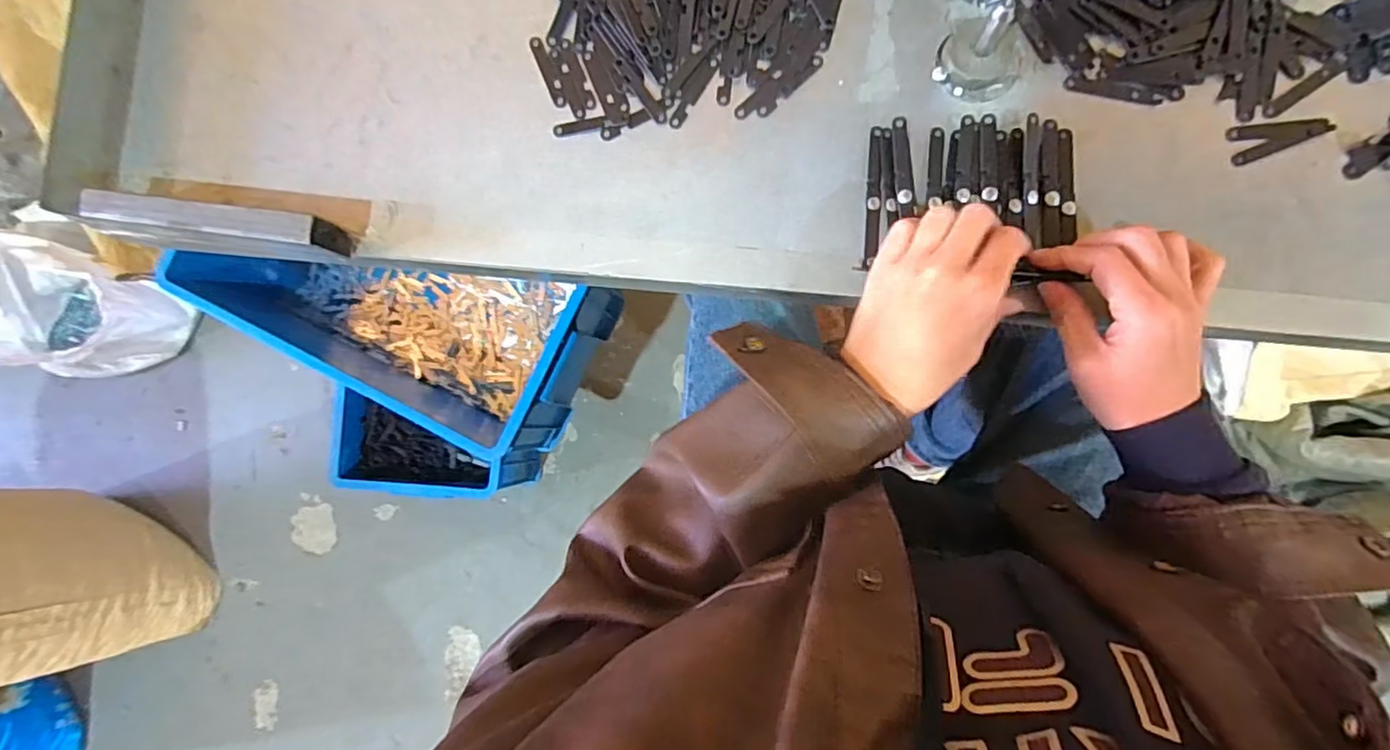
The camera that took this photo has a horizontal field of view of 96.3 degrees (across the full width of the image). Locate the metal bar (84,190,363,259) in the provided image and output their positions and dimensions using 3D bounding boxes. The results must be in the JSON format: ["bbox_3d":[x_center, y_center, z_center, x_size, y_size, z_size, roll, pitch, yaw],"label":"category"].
[{"bbox_3d":[-0.316,-0.101,0.414,0.167,0.041,0.019,8,87,8],"label":"metal bar"}]

